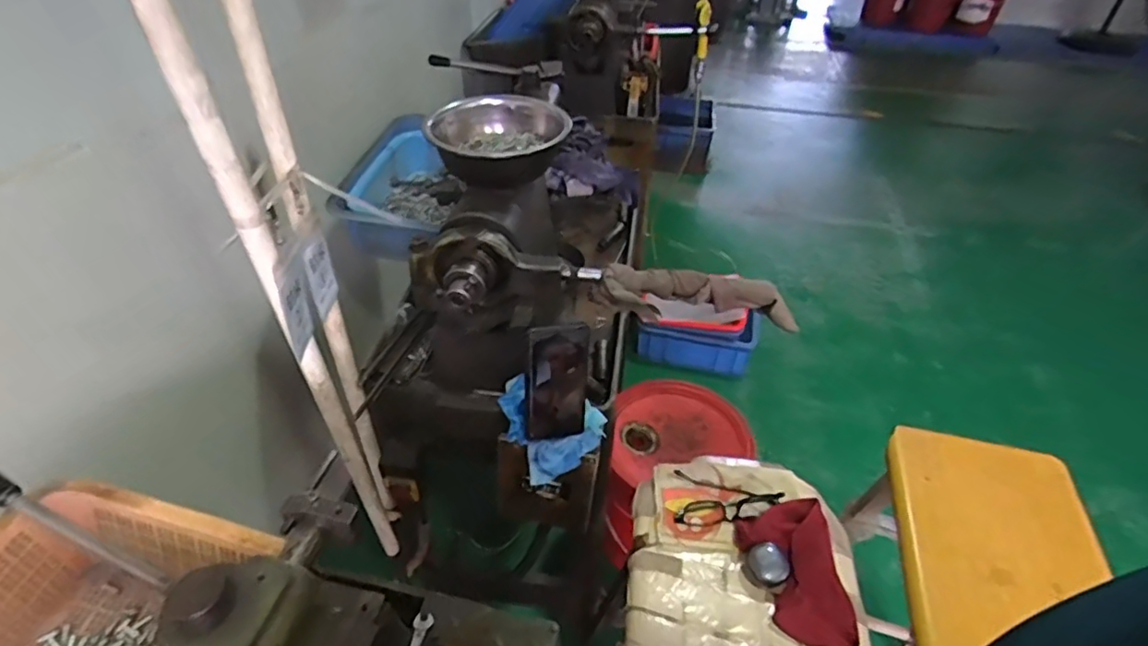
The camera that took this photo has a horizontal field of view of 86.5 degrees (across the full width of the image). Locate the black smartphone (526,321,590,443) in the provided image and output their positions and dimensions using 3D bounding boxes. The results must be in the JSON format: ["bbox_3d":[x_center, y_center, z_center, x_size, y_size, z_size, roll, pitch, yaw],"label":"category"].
[{"bbox_3d":[-0.021,0.073,0.734,0.071,0.159,0.012,3,25,3],"label":"black smartphone"}]

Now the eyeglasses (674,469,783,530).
[{"bbox_3d":[0.182,0.215,0.727,0.123,0.026,0.068,10,42,9],"label":"eyeglasses"}]

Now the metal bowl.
[{"bbox_3d":[-0.096,-0.236,0.775,0.151,0.060,0.163,1,41,-1],"label":"metal bowl"}]

